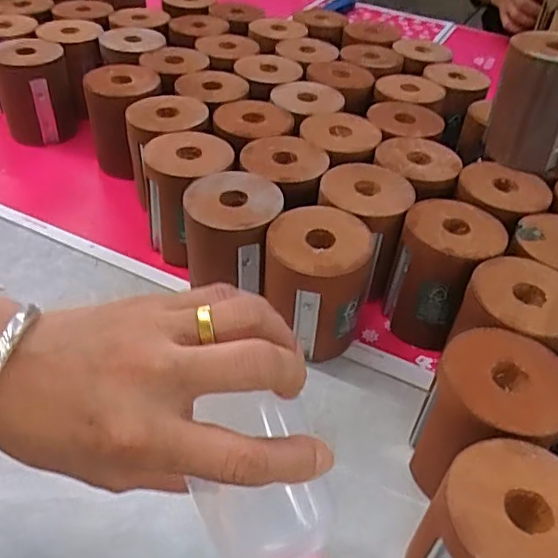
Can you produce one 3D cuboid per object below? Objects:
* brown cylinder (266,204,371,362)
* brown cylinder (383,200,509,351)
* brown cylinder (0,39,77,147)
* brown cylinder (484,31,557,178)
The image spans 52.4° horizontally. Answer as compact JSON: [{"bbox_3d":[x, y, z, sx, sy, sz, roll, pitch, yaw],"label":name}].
[{"bbox_3d":[0.031,0.008,0.453,0.076,0.102,0.080,3,41,-2],"label":"brown cylinder"},{"bbox_3d":[0.133,-0.004,0.478,0.081,0.103,0.083,21,43,17],"label":"brown cylinder"},{"bbox_3d":[-0.288,-0.219,0.669,0.082,0.104,0.066,-15,45,-21],"label":"brown cylinder"},{"bbox_3d":[0.233,-0.156,0.510,0.075,0.106,0.065,19,43,16],"label":"brown cylinder"}]

